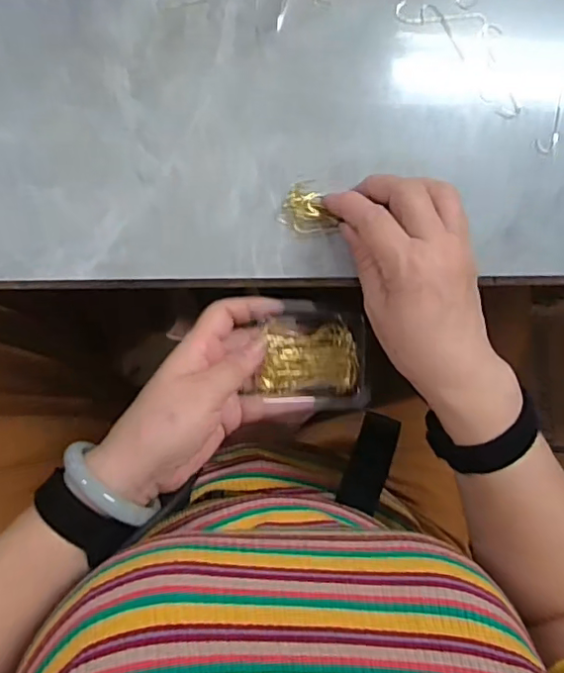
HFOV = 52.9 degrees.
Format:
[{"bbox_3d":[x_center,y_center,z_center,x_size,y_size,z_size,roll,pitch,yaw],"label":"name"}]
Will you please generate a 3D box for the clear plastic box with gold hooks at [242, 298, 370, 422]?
[{"bbox_3d":[0.021,0.014,0.396,0.075,0.016,0.075,-2,90,-9],"label":"clear plastic box with gold hooks"}]

